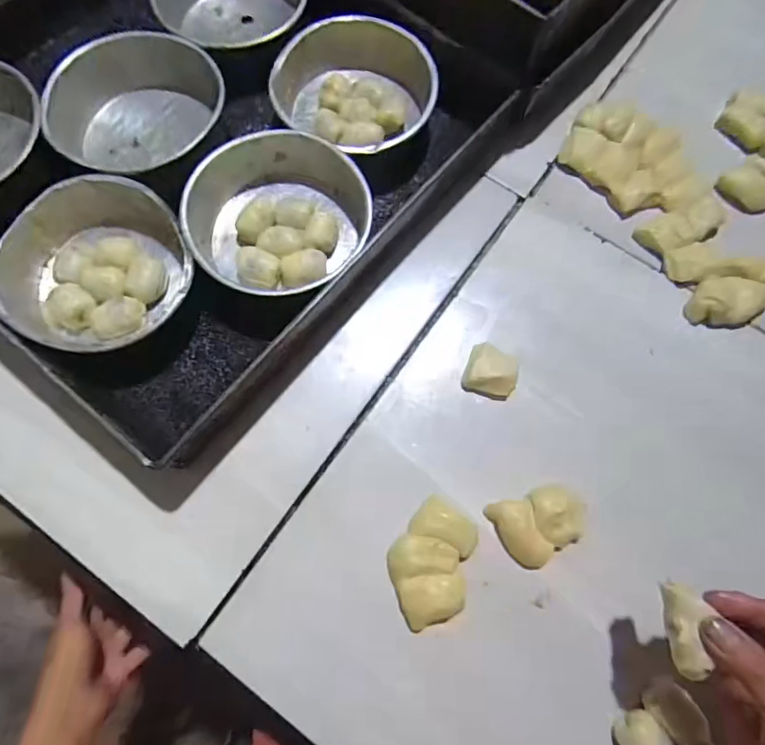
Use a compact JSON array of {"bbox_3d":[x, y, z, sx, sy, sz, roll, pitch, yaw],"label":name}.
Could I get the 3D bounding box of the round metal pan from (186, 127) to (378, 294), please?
[{"bbox_3d":[-0.095,-0.141,0.438,0.155,0.049,0.144,-30,77,-8],"label":"round metal pan"}]

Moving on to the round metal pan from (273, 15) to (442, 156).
[{"bbox_3d":[-0.028,-0.270,0.481,0.155,0.051,0.144,19,76,4],"label":"round metal pan"}]

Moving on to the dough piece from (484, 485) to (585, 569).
[{"bbox_3d":[0.126,0.119,0.388,0.068,0.020,0.054,-28,77,-8],"label":"dough piece"}]

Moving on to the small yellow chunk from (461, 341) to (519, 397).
[{"bbox_3d":[0.097,-0.002,0.427,0.044,0.019,0.046,20,76,5],"label":"small yellow chunk"}]

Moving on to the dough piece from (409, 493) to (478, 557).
[{"bbox_3d":[0.051,0.121,0.385,0.052,0.024,0.034,25,76,6],"label":"dough piece"}]

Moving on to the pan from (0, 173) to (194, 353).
[{"bbox_3d":[-0.234,-0.085,0.410,0.153,0.057,0.144,0,75,-1],"label":"pan"}]

